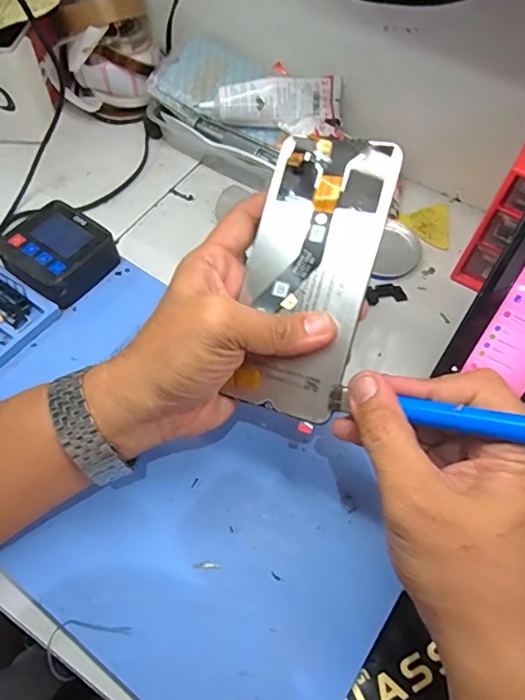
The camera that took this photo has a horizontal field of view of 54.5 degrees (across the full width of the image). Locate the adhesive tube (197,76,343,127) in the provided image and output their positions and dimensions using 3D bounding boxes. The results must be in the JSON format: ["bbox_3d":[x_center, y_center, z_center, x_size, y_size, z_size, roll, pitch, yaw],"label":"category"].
[{"bbox_3d":[0.013,-0.223,0.454,0.124,0.023,0.031,-7,60,-6],"label":"adhesive tube"}]

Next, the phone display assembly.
[{"bbox_3d":[0.025,-0.044,0.287,0.070,0.007,0.155,14,88,22],"label":"phone display assembly"}]

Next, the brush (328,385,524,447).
[{"bbox_3d":[0.092,0.032,0.229,0.137,0.009,0.013,7,52,36],"label":"brush"}]

